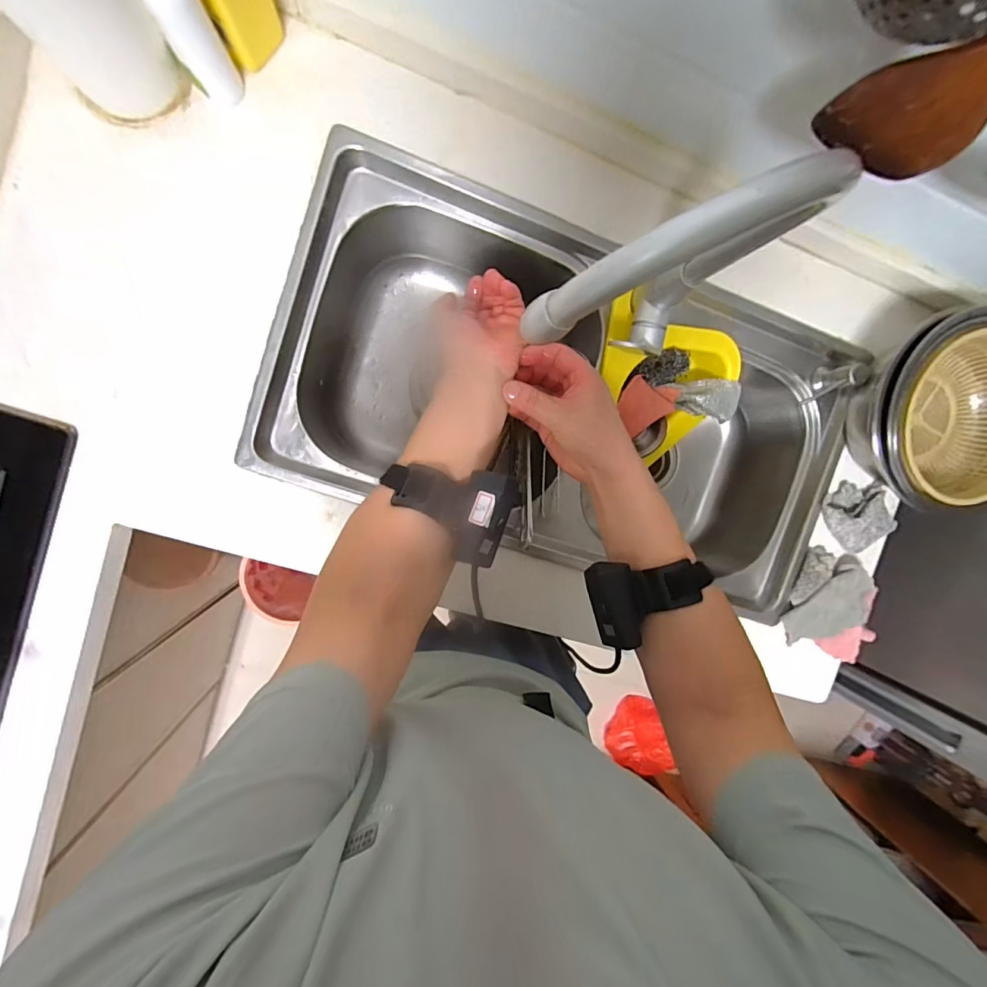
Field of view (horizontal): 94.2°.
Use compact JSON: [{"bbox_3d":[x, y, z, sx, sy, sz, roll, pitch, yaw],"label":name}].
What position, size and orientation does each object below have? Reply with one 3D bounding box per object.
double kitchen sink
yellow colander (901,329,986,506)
[{"bbox_3d":[0.099,-0.127,0.661,0.739,0.201,0.400,17,94,-10],"label":"double kitchen sink"},{"bbox_3d":[0.577,-0.091,0.587,0.198,0.093,0.192,-1,96,-8],"label":"yellow colander"}]

